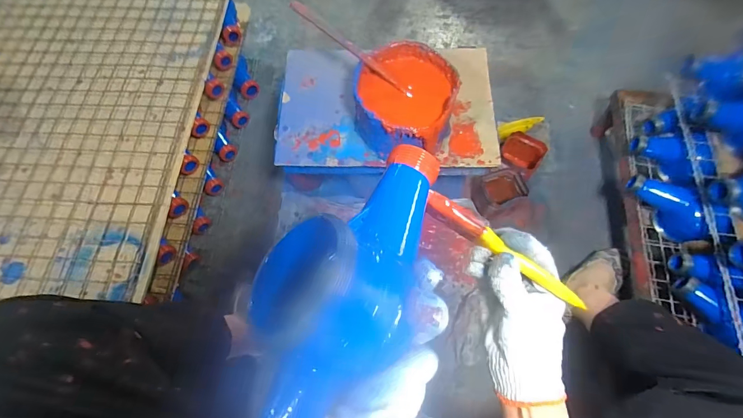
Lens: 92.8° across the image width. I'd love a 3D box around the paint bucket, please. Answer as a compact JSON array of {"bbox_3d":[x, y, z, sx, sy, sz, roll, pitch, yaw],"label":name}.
[{"bbox_3d":[0.057,-0.174,0.586,0.163,0.095,0.172,-1,68,1],"label":"paint bucket"}]

